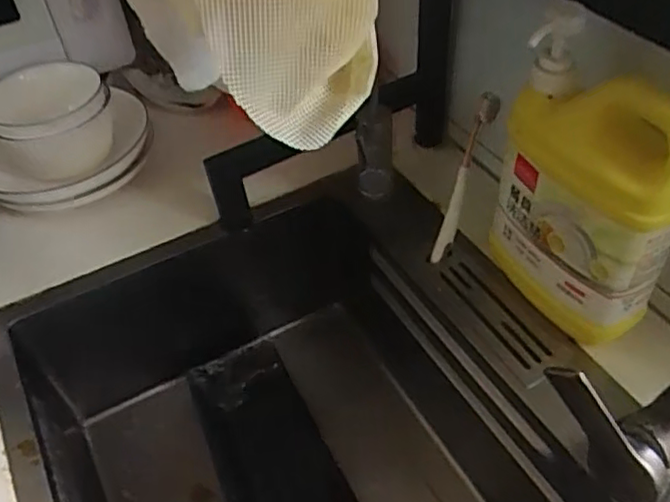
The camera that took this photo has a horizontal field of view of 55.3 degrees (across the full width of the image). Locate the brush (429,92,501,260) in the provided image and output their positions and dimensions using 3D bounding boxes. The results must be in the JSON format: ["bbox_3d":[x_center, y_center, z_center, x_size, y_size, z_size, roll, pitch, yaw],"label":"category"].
[{"bbox_3d":[0.120,-0.065,0.596,0.019,0.166,0.026,28,28,27],"label":"brush"}]

